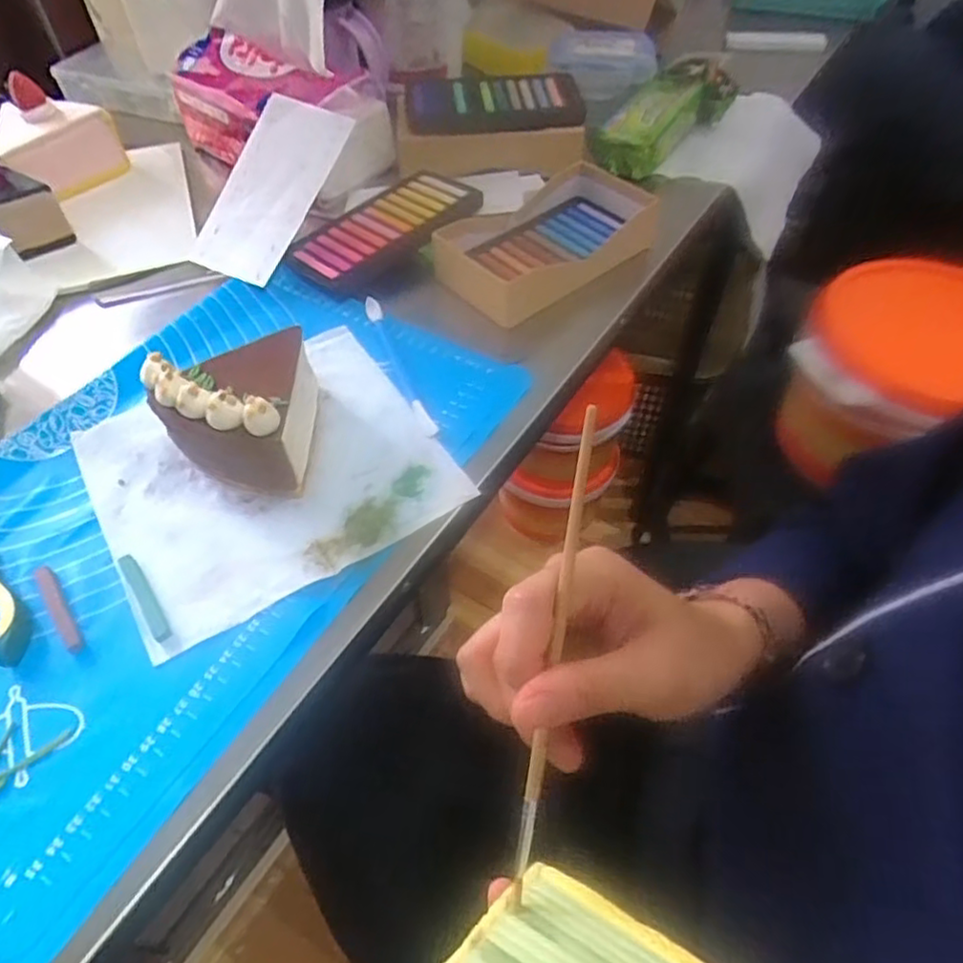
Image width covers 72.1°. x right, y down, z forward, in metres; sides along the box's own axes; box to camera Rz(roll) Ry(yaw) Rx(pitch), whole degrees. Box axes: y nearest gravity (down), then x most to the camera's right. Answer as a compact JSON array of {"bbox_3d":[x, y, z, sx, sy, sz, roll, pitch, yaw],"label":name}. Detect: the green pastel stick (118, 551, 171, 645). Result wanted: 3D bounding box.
[{"bbox_3d":[-0.180,0.061,0.353,0.008,0.004,0.059,-31,60,-22],"label":"green pastel stick"}]

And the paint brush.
[{"bbox_3d":[0.024,0.058,0.218,0.005,0.004,0.155,9,89,6],"label":"paint brush"}]

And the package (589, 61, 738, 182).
[{"bbox_3d":[0.171,-0.340,0.625,0.071,0.052,0.163,34,60,22],"label":"package"}]

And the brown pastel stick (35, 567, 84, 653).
[{"bbox_3d":[-0.221,0.065,0.346,0.009,0.004,0.061,-33,60,-23],"label":"brown pastel stick"}]

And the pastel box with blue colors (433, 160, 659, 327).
[{"bbox_3d":[0.050,-0.191,0.520,0.173,0.036,0.100,-35,61,-24],"label":"pastel box with blue colors"}]

